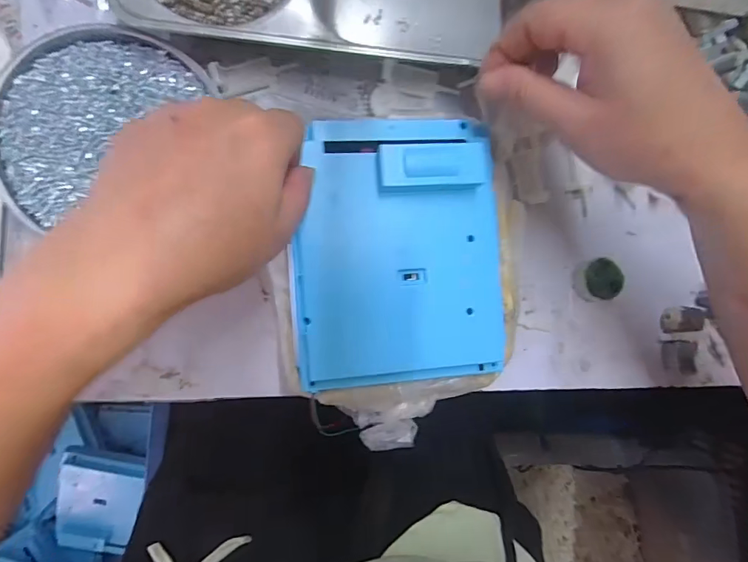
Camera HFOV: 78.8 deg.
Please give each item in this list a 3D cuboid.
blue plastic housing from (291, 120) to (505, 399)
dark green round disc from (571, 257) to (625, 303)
[{"bbox_3d":[0.016,-0.016,0.271,0.130,0.030,0.158,-6,93,-9],"label":"blue plastic housing"},{"bbox_3d":[0.171,-0.001,0.346,0.031,0.018,0.030,0,92,-9],"label":"dark green round disc"}]

